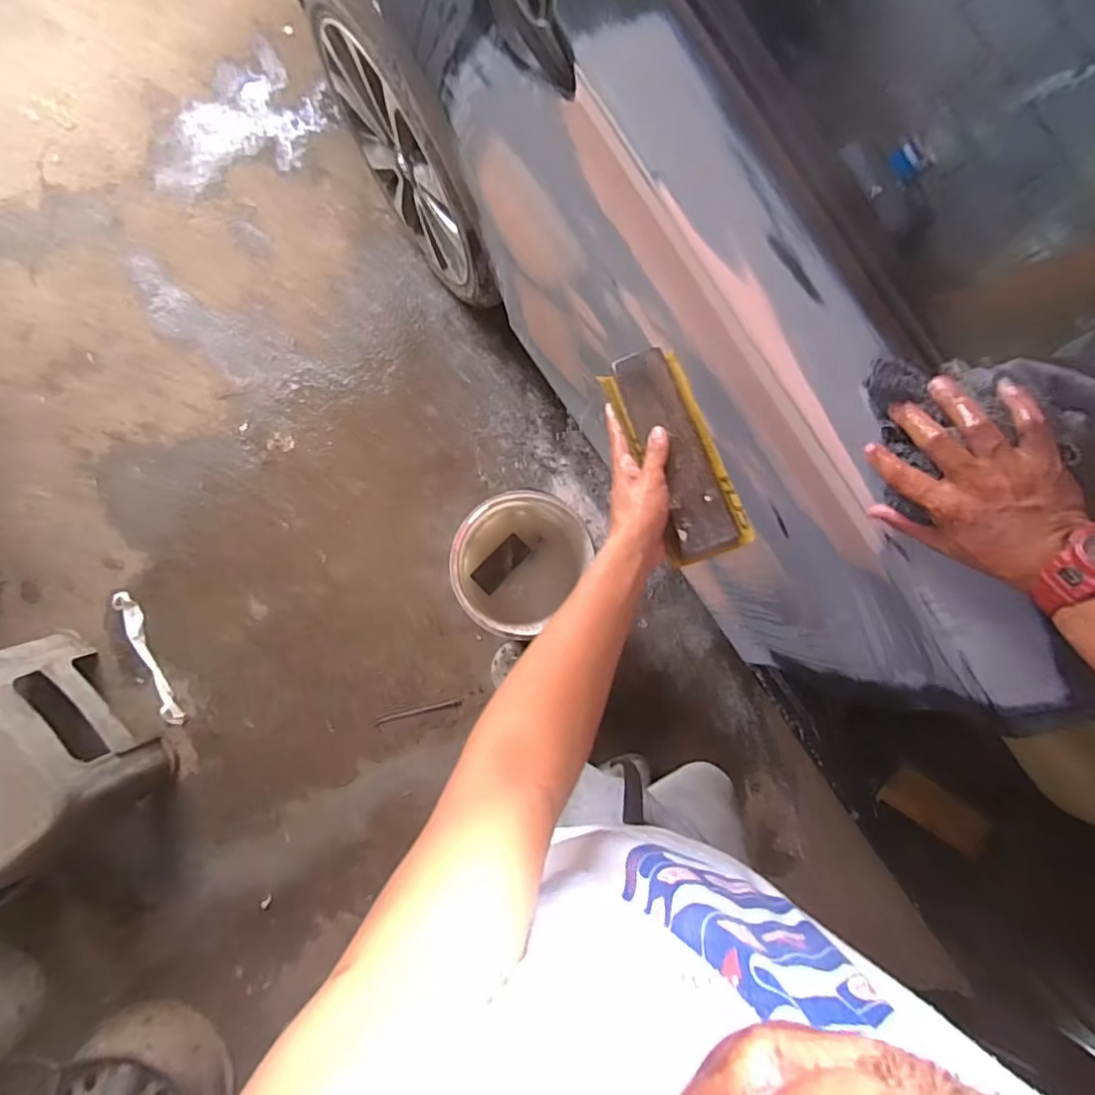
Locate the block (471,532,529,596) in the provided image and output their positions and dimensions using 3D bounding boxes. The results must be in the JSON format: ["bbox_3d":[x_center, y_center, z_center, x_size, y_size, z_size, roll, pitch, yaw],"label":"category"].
[{"bbox_3d":[-0.108,0.038,1.366,0.062,0.022,0.143,43,84,-1],"label":"block"}]

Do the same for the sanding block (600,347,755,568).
[{"bbox_3d":[0.131,-0.103,0.603,0.079,0.035,0.236,-17,73,-6],"label":"sanding block"}]

